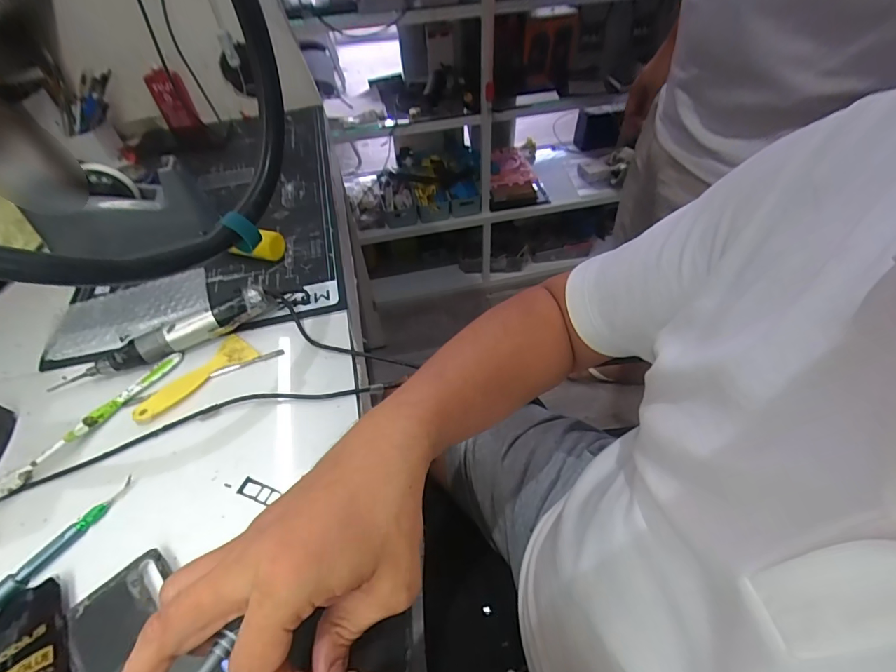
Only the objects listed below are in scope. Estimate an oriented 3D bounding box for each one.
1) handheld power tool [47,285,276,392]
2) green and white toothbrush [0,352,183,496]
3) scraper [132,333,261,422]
[{"bbox_3d":[-0.306,0.004,0.480,0.235,0.033,0.029,-24,52,-16],"label":"handheld power tool"},{"bbox_3d":[-0.343,0.078,0.432,0.015,0.013,0.182,26,55,23],"label":"green and white toothbrush"},{"bbox_3d":[-0.262,0.044,0.459,0.050,0.004,0.122,30,57,25],"label":"scraper"}]

